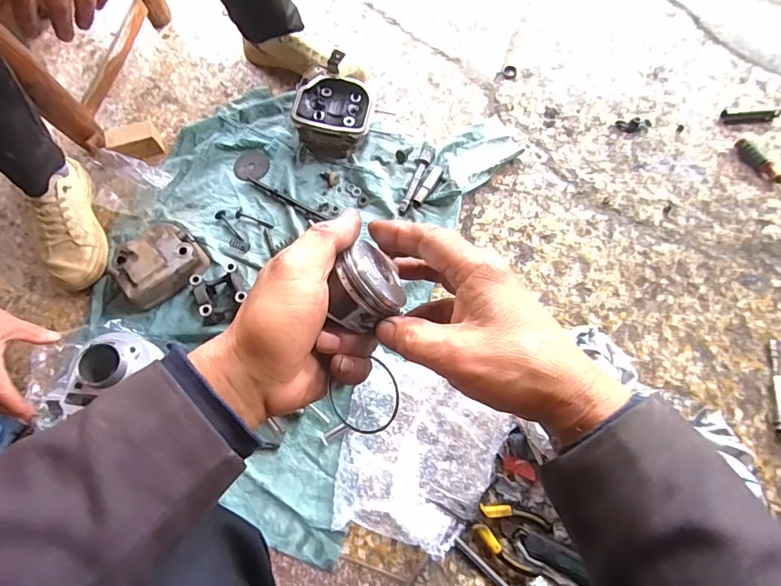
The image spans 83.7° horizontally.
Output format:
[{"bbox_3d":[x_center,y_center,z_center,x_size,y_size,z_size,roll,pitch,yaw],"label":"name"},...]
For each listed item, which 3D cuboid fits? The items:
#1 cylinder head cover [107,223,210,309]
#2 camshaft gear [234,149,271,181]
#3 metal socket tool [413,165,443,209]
[{"bbox_3d":[-0.367,-0.045,0.696,0.130,0.051,0.108,-34,71,-11],"label":"cylinder head cover"},{"bbox_3d":[-0.252,-0.232,0.792,0.065,0.007,0.062,-6,68,0],"label":"camshaft gear"},{"bbox_3d":[0.065,-0.182,0.752,0.020,0.018,0.081,27,71,12],"label":"metal socket tool"}]

